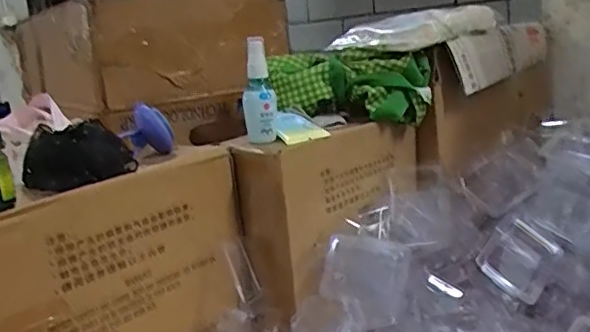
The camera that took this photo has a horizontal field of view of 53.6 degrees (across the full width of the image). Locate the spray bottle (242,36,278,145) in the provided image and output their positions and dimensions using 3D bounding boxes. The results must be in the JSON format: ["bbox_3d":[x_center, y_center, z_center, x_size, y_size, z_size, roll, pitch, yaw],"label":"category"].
[{"bbox_3d":[-0.042,-0.085,0.671,0.038,0.119,0.030,-6,12,-2],"label":"spray bottle"}]

